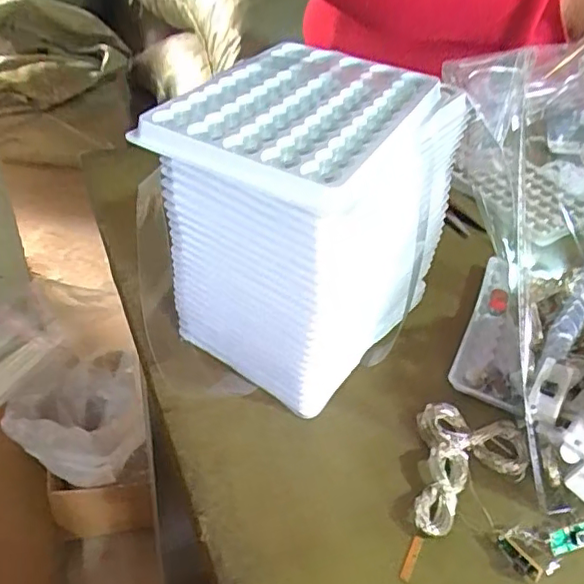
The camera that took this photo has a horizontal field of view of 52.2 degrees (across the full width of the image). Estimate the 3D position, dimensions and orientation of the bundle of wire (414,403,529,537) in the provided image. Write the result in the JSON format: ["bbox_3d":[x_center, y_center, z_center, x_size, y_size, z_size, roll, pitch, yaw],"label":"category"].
[{"bbox_3d":[0.086,0.087,0.285,0.052,0.012,0.067,12,41,5],"label":"bundle of wire"}]

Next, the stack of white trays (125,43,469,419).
[{"bbox_3d":[0.006,-0.032,0.312,0.110,0.143,0.139,24,43,19],"label":"stack of white trays"}]

